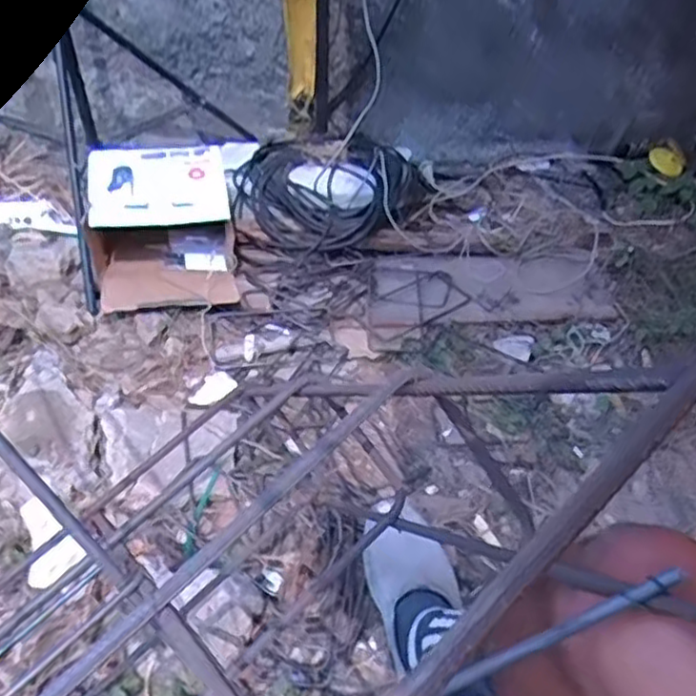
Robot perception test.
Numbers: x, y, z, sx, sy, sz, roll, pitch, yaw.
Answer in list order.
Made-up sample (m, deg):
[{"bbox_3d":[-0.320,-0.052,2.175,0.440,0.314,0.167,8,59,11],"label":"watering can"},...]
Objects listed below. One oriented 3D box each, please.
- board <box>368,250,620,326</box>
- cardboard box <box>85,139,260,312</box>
[{"bbox_3d":[0.245,-0.107,1.240,0.404,0.022,0.171,-2,51,-2],"label":"board"},{"bbox_3d":[-0.301,-0.194,1.175,0.241,0.158,0.261,1,43,-7],"label":"cardboard box"}]

